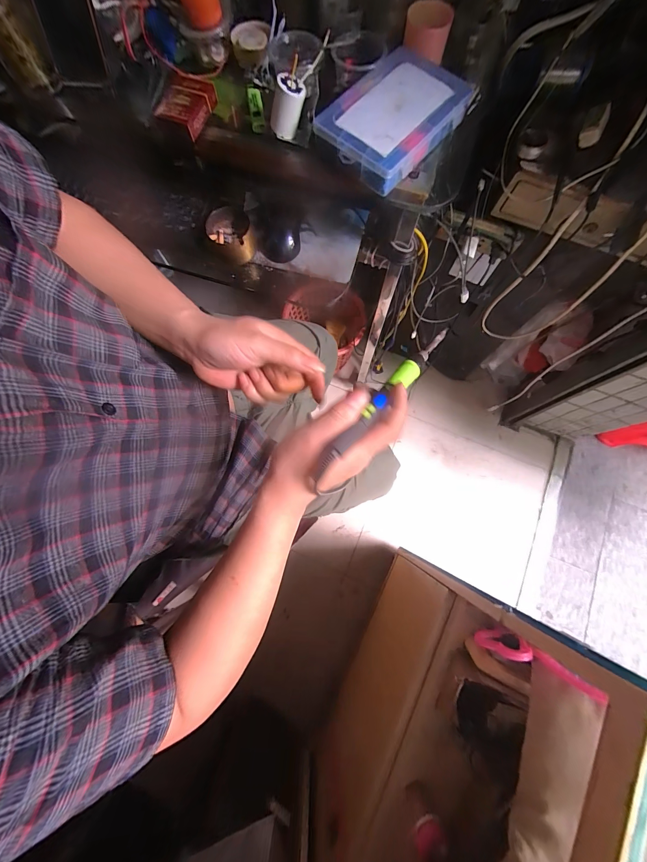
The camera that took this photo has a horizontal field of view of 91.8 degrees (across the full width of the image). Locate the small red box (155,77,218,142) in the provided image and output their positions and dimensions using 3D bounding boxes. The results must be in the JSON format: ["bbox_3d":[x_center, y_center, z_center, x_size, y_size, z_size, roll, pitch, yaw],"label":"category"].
[{"bbox_3d":[-0.200,-0.469,0.456,0.061,0.028,0.082,18,78,5],"label":"small red box"}]

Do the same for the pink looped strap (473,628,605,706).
[{"bbox_3d":[0.285,0.309,0.428,0.065,0.154,0.025,22,76,-30],"label":"pink looped strap"}]

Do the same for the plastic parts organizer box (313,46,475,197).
[{"bbox_3d":[0.096,-0.426,0.426,0.195,0.031,0.138,-44,80,-9],"label":"plastic parts organizer box"}]

